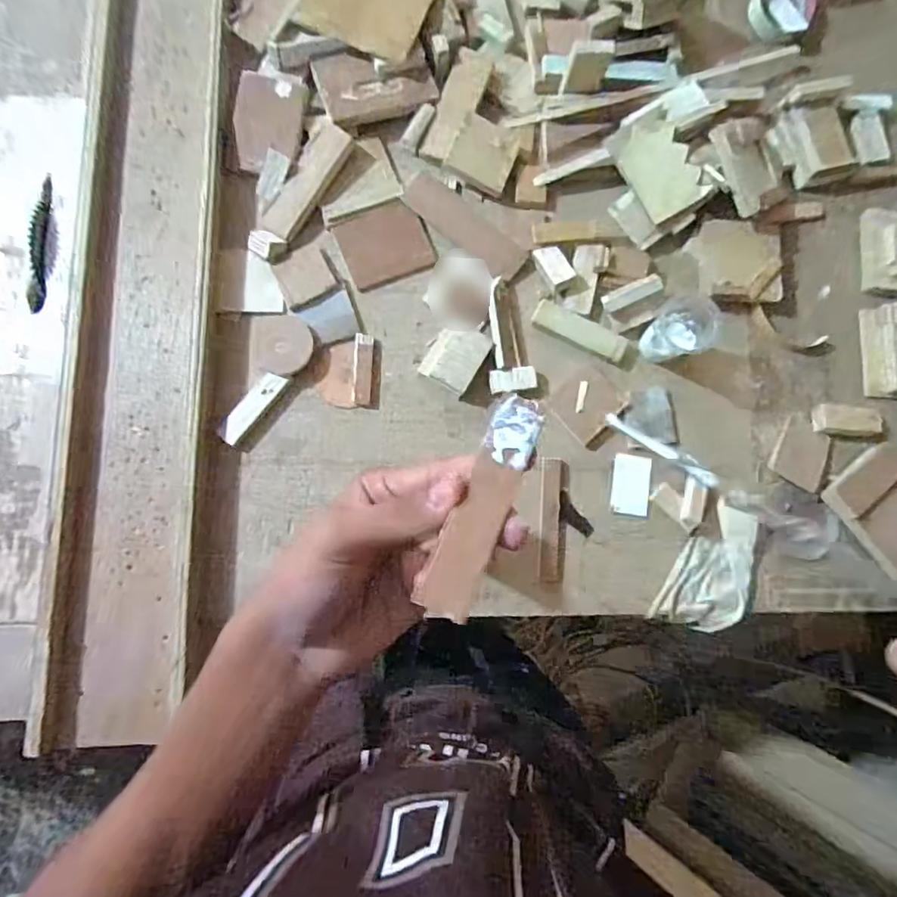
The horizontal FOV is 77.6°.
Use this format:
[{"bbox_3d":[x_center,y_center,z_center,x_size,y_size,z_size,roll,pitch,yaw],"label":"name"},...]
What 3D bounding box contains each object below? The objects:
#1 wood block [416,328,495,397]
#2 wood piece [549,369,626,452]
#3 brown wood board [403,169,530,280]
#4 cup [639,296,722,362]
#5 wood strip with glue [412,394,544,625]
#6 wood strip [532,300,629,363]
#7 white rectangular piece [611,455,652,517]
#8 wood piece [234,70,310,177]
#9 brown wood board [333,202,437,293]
[{"bbox_3d":[0.009,-0.110,0.678,0.061,0.029,0.080,31,81,2],"label":"wood block"},{"bbox_3d":[0.177,-0.051,0.689,0.077,0.011,0.081,-44,86,-8],"label":"wood piece"},{"bbox_3d":[0.022,-0.288,0.720,0.174,0.011,0.057,41,81,3],"label":"brown wood board"},{"bbox_3d":[0.279,-0.141,0.677,0.071,0.076,0.061,-9,82,-5],"label":"cup"},{"bbox_3d":[0.016,0.022,0.230,0.021,0.004,0.097,23,72,0],"label":"wood strip with glue"},{"bbox_3d":[0.165,-0.146,0.701,0.121,0.011,0.036,28,81,1],"label":"wood strip"},{"bbox_3d":[0.226,0.045,0.687,0.047,0.006,0.072,7,81,-2],"label":"white rectangular piece"},{"bbox_3d":[-0.226,-0.406,0.700,0.079,0.008,0.123,10,90,-19],"label":"wood piece"},{"bbox_3d":[-0.081,-0.258,0.705,0.107,0.007,0.090,-26,84,-7],"label":"brown wood board"}]

